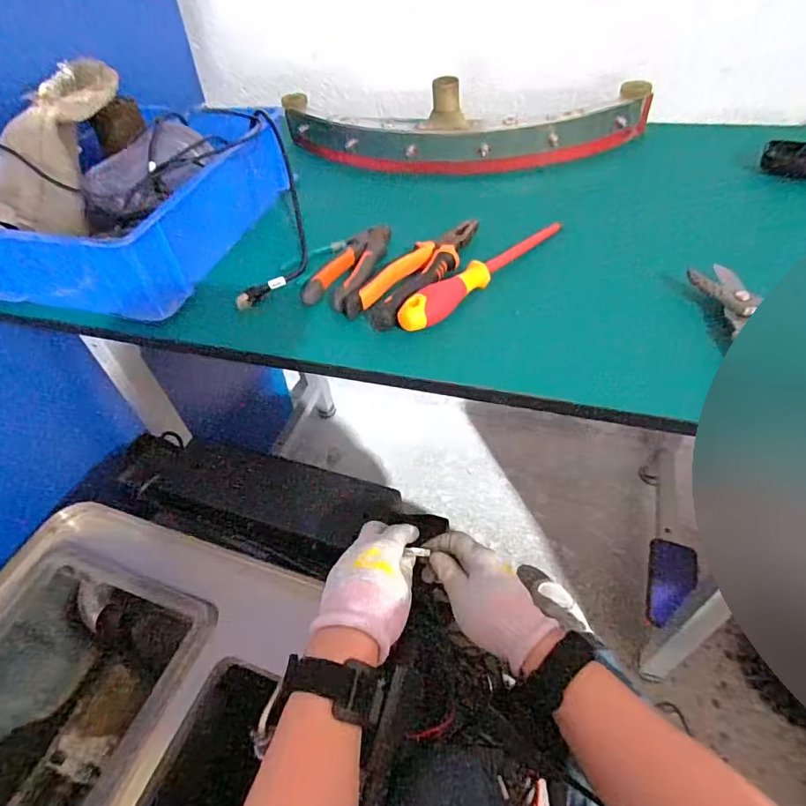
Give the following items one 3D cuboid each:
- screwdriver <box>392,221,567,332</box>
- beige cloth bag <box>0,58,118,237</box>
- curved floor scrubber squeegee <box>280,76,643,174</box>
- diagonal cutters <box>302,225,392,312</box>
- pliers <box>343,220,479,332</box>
[{"bbox_3d":[0.082,-0.139,0.514,0.031,0.033,0.238,33,59,31],"label":"screwdriver"},{"bbox_3d":[-0.359,-0.267,0.518,0.069,0.074,0.211,14,81,19],"label":"beige cloth bag"},{"bbox_3d":[0.082,-0.394,0.709,0.512,0.117,0.101,1,48,8],"label":"curved floor scrubber squeegee"},{"bbox_3d":[-0.056,-0.149,0.543,0.051,0.019,0.134,15,51,20],"label":"diagonal cutters"},{"bbox_3d":[0.013,-0.139,0.528,0.066,0.025,0.185,26,55,27],"label":"pliers"}]

